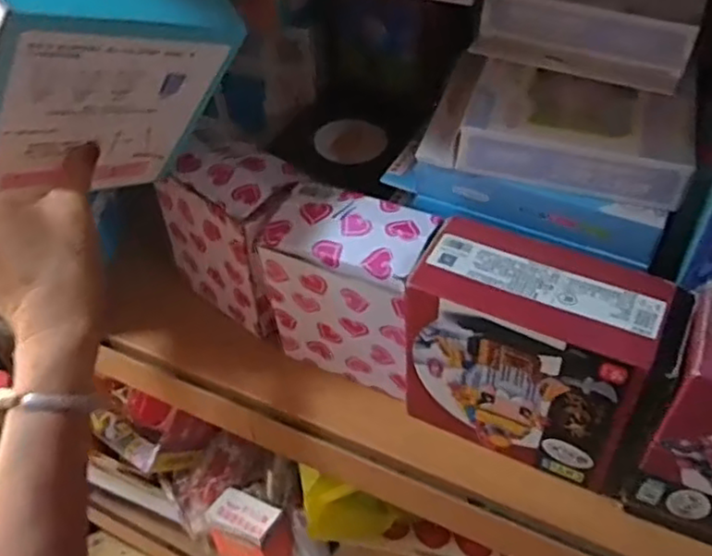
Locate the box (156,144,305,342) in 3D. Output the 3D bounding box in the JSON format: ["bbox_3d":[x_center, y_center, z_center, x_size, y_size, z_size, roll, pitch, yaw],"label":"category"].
[{"bbox_3d":[-0.092,-0.037,0.544,0.121,0.129,0.066,32,54,28],"label":"box"}]

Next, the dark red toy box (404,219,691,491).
[{"bbox_3d":[0.111,0.050,0.441,0.144,0.139,0.071,20,49,19],"label":"dark red toy box"}]

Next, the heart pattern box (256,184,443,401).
[{"bbox_3d":[-0.004,0.010,0.488,0.109,0.133,0.058,20,49,19],"label":"heart pattern box"}]

